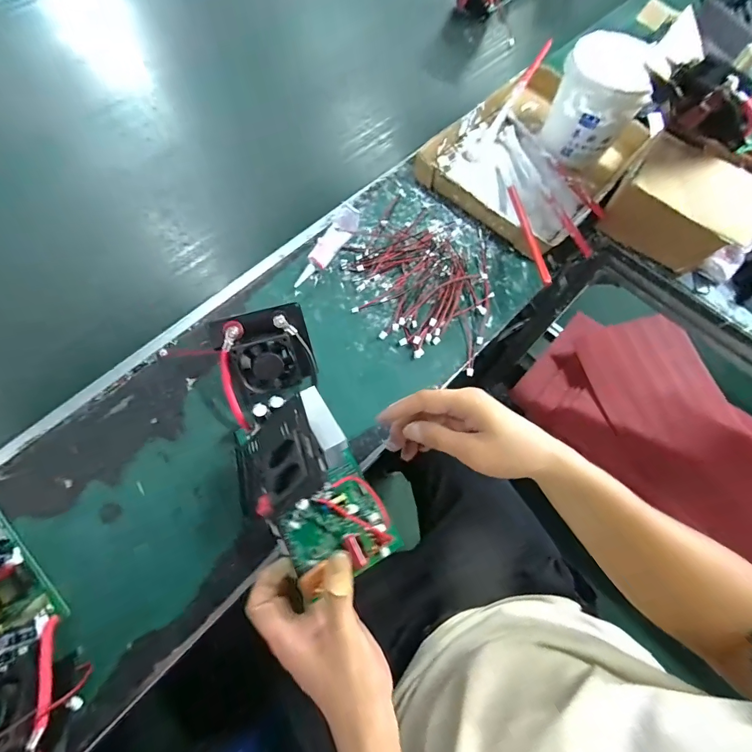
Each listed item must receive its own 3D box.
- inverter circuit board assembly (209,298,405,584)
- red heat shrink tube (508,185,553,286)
[{"bbox_3d":[-0.083,0.058,0.365,0.112,0.097,0.262,-25,73,-11],"label":"inverter circuit board assembly"},{"bbox_3d":[0.194,-0.186,0.484,0.010,0.013,0.204,1,54,-1],"label":"red heat shrink tube"}]

